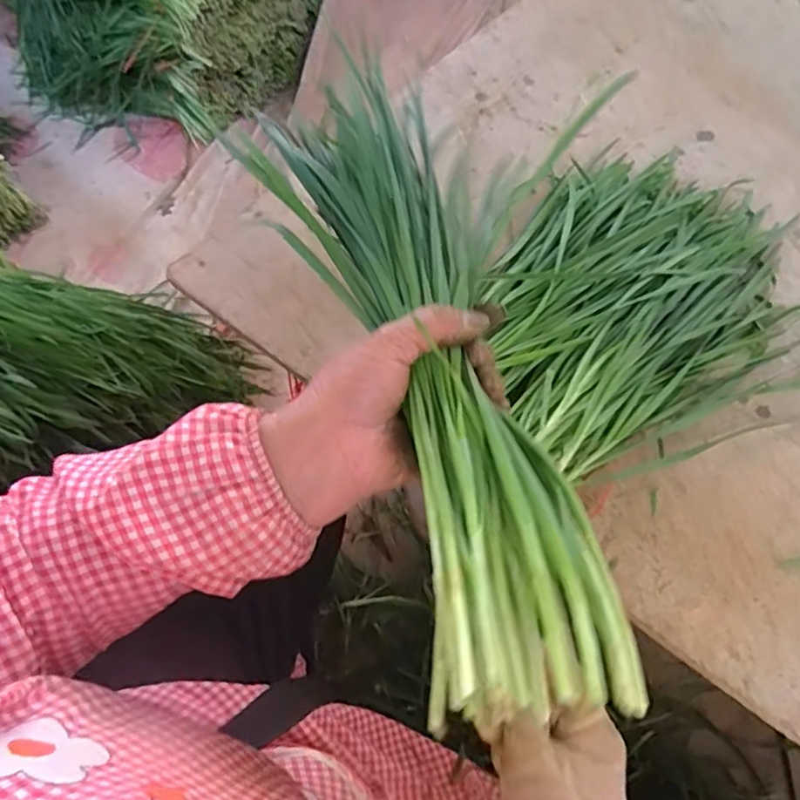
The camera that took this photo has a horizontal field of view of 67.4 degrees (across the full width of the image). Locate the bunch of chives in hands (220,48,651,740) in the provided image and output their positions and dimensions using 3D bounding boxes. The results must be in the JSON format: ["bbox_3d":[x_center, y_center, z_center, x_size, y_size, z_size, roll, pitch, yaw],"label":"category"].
[{"bbox_3d":[0.012,-0.038,0.311,0.106,0.064,0.365,-14,61,-10],"label":"bunch of chives in hands"}]

